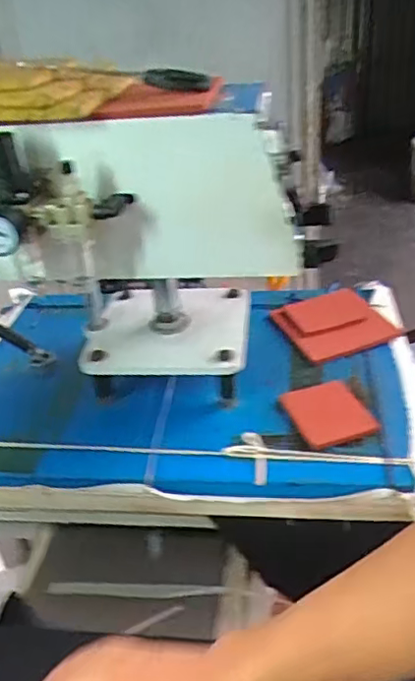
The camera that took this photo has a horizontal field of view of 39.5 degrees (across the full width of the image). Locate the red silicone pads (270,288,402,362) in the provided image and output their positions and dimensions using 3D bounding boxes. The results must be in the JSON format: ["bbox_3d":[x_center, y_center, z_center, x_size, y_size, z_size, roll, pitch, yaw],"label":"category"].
[{"bbox_3d":[0.176,-0.028,0.815,0.141,0.012,0.147,-14,37,-12],"label":"red silicone pads"}]

